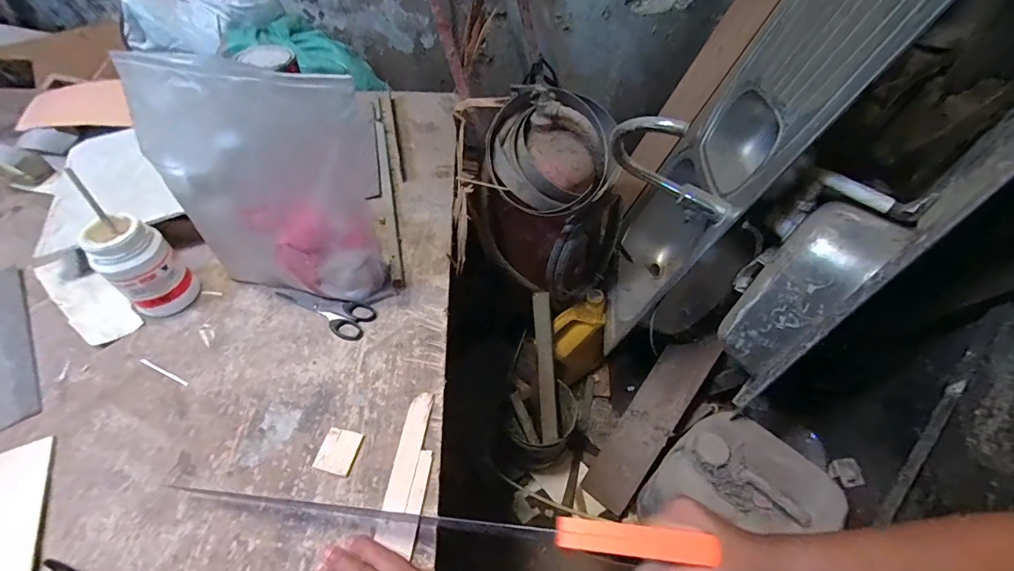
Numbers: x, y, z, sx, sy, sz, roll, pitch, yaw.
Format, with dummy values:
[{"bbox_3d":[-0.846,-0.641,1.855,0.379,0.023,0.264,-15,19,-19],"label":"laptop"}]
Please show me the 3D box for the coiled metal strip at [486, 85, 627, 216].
[{"bbox_3d":[0.103,-0.282,0.940,0.285,0.080,0.272,12,89,1],"label":"coiled metal strip"}]

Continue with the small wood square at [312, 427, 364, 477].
[{"bbox_3d":[-0.190,0.187,0.493,0.042,0.007,0.047,11,52,7],"label":"small wood square"}]

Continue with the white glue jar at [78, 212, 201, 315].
[{"bbox_3d":[-0.485,-0.028,0.581,0.084,0.130,0.080,1,51,-1],"label":"white glue jar"}]

